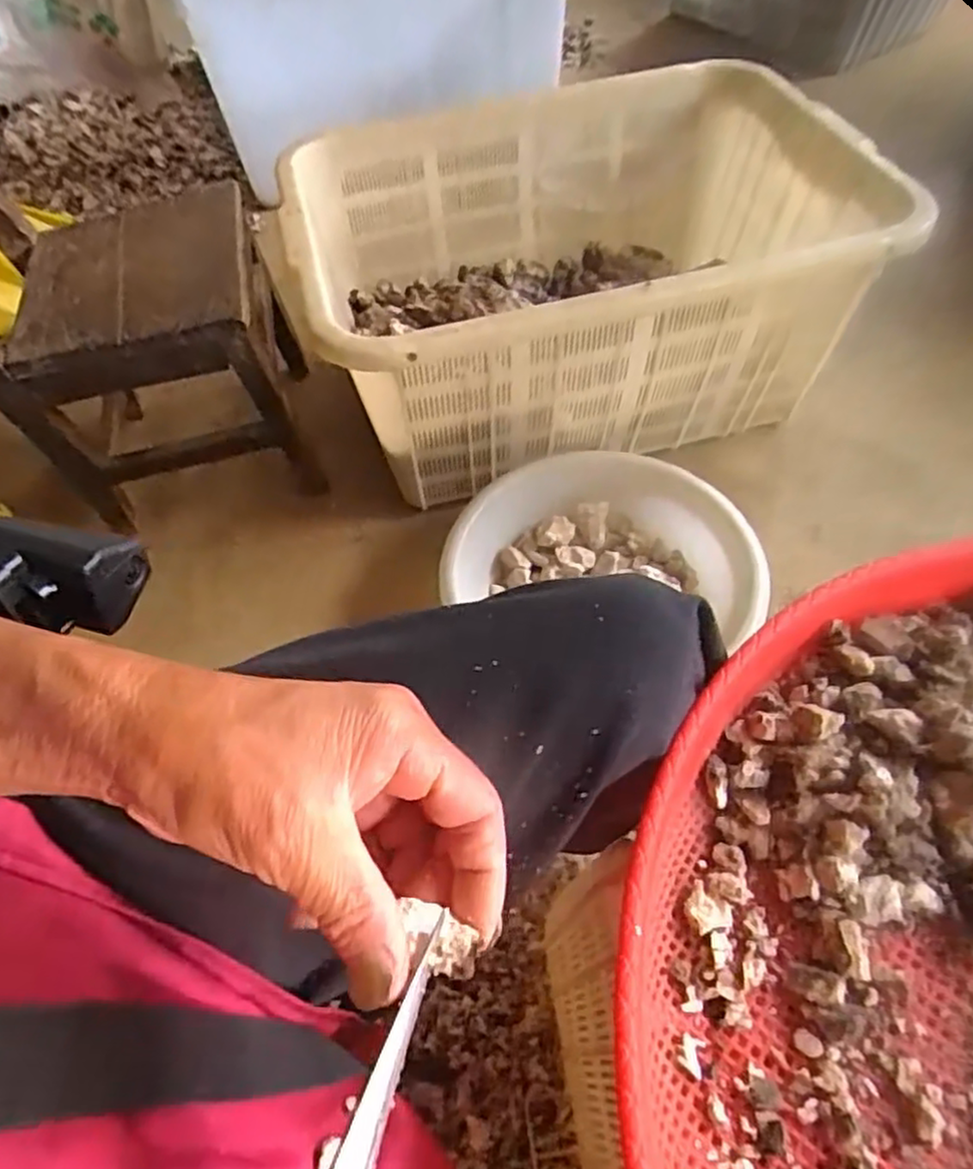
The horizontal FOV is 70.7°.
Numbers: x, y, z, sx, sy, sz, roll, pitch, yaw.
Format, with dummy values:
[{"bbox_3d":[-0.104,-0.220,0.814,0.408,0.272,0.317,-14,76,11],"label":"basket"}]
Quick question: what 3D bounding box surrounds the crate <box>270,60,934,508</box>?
[{"bbox_3d":[0.101,-0.396,0.895,0.638,0.304,0.531,-19,57,-8],"label":"crate"}]

